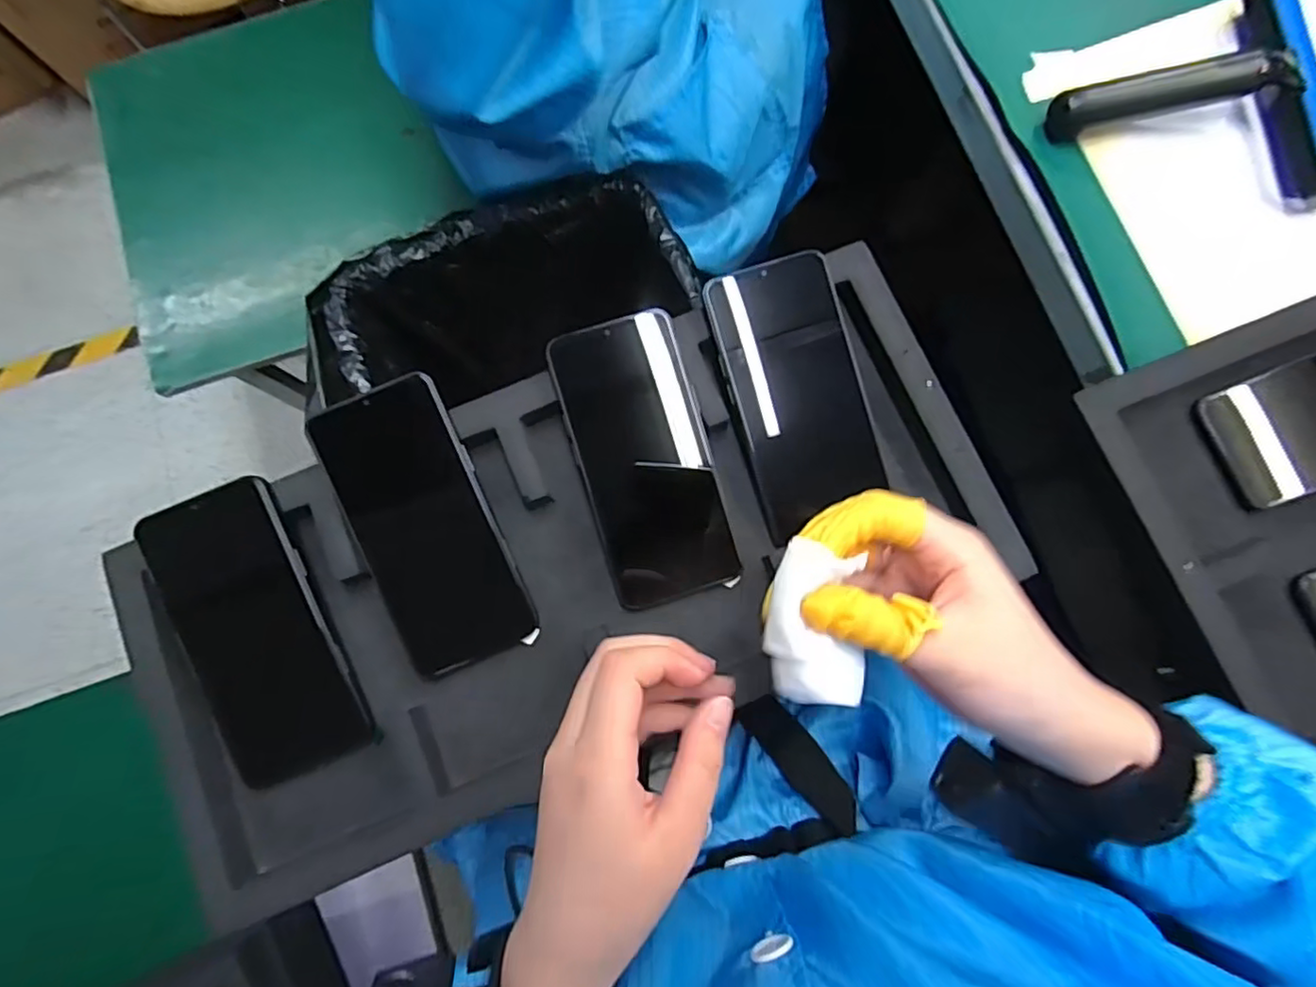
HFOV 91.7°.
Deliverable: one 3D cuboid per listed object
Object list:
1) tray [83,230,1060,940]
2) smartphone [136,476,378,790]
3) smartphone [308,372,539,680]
[{"bbox_3d":[-0.055,0.033,0.371,0.488,0.045,0.237,-24,81,-3],"label":"tray"},{"bbox_3d":[-0.230,0.080,0.366,0.080,0.016,0.167,-22,92,-6],"label":"smartphone"},{"bbox_3d":[-0.135,0.020,0.371,0.076,0.010,0.164,-23,95,-6],"label":"smartphone"}]

